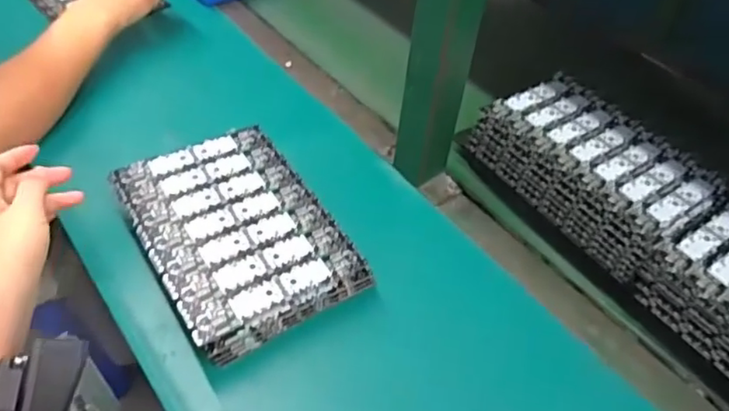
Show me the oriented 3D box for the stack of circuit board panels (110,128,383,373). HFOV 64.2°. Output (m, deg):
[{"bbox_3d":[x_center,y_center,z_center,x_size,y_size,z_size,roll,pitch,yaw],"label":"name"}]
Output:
[{"bbox_3d":[-0.114,0.026,0.522,0.151,0.051,0.208,-26,54,-25],"label":"stack of circuit board panels"}]

